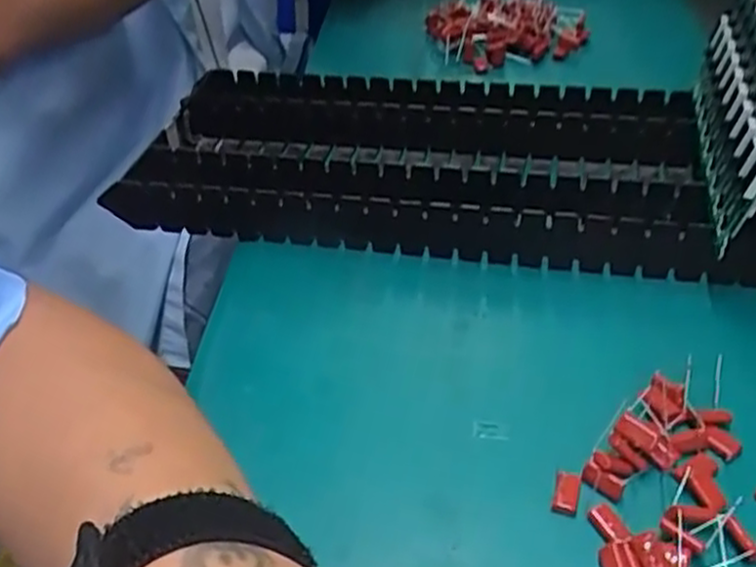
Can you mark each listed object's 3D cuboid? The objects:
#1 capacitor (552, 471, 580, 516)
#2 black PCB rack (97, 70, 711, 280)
[{"bbox_3d":[0.070,0.078,0.287,0.009,0.005,0.016,9,42,15],"label":"capacitor"},{"bbox_3d":[0.017,-0.068,0.441,0.313,0.037,0.141,2,40,8],"label":"black PCB rack"}]

